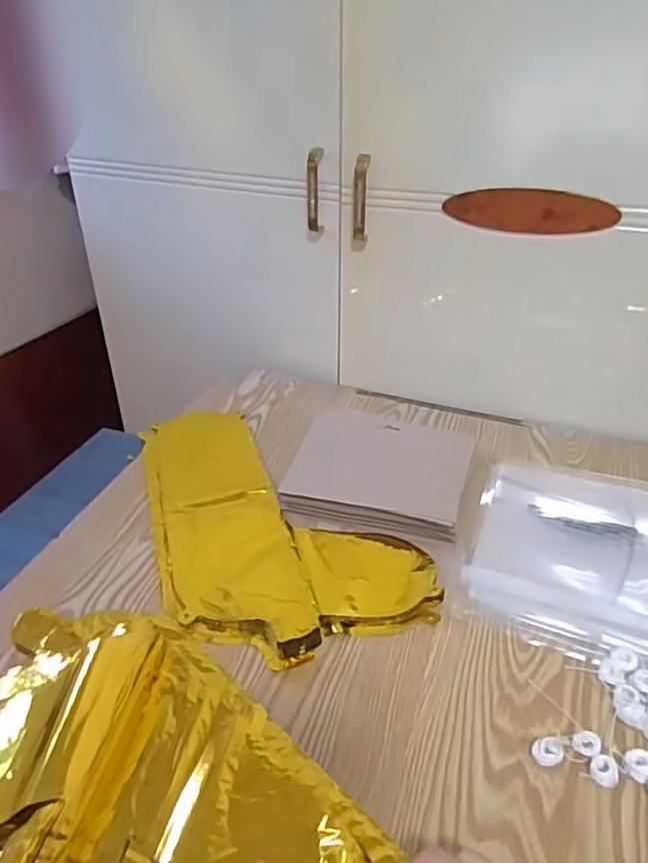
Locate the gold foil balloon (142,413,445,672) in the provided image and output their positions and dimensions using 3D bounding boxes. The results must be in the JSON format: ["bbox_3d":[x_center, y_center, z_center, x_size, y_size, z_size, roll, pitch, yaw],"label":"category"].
[{"bbox_3d":[-0.064,0.080,0.679,0.233,0.014,0.384,-11,35,-18],"label":"gold foil balloon"}]

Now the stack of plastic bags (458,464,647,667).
[{"bbox_3d":[0.269,0.116,0.651,0.210,0.015,0.277,13,35,17],"label":"stack of plastic bags"}]

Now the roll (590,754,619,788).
[{"bbox_3d":[0.201,0.243,0.445,0.019,0.008,0.019,1,33,-1],"label":"roll"}]

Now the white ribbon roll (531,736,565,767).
[{"bbox_3d":[0.164,0.233,0.453,0.021,0.015,0.014,20,37,25],"label":"white ribbon roll"}]

